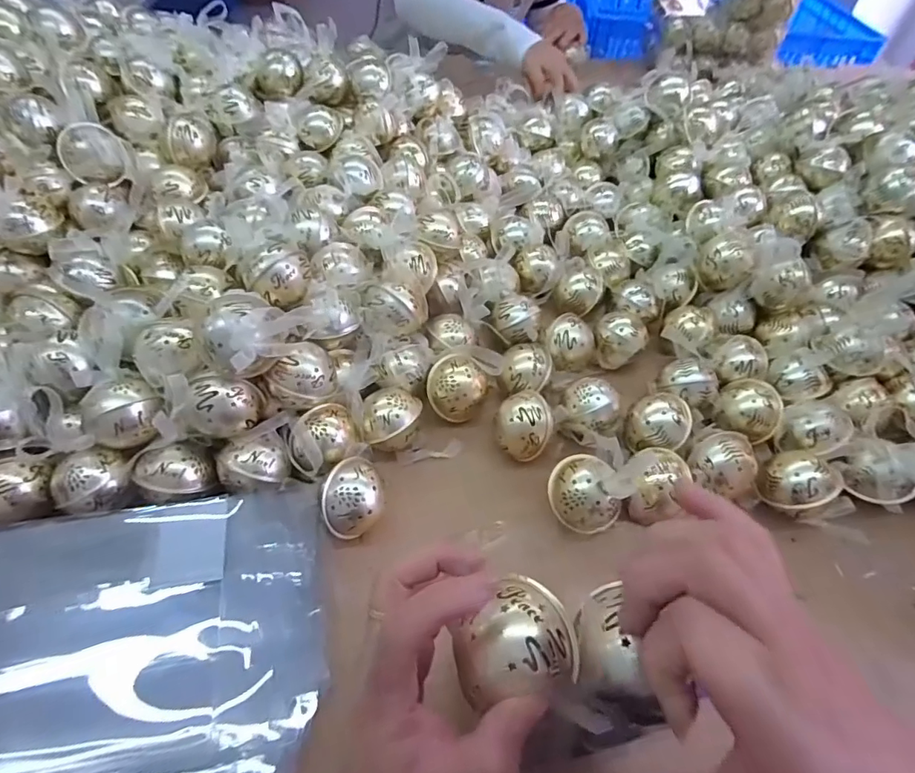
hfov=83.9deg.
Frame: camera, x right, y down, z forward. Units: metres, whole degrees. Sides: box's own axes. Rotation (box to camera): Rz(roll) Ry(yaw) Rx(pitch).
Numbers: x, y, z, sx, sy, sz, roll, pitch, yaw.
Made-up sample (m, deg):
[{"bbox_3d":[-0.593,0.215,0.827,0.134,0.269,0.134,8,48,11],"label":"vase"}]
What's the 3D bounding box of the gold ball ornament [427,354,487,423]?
[{"bbox_3d":[-0.001,0.001,0.462,0.052,0.041,0.050,2,52,-3],"label":"gold ball ornament"}]

